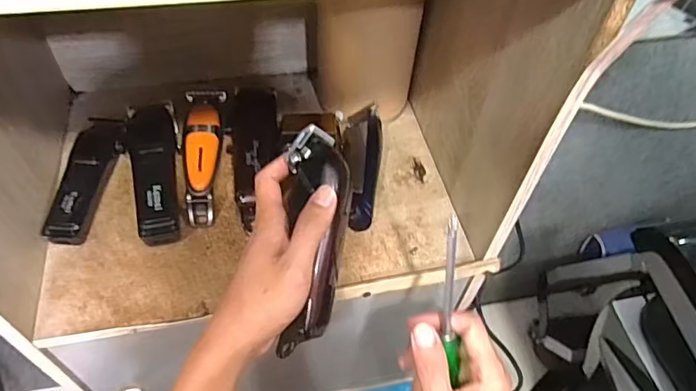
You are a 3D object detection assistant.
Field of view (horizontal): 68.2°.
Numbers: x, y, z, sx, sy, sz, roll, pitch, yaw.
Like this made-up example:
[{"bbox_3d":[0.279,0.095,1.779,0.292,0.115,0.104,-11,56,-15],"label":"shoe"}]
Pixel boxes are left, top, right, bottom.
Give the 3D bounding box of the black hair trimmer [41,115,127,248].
[{"bbox_3d":[-0.239,-0.017,0.483,0.045,0.029,0.136,1,52,-4],"label":"black hair trimmer"}]

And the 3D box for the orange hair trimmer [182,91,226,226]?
[{"bbox_3d":[-0.142,-0.045,0.517,0.044,0.035,0.157,-4,53,-8],"label":"orange hair trimmer"}]

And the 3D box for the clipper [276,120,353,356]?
[{"bbox_3d":[-0.024,0.035,0.404,0.051,0.032,0.175,1,84,-4],"label":"clipper"}]

